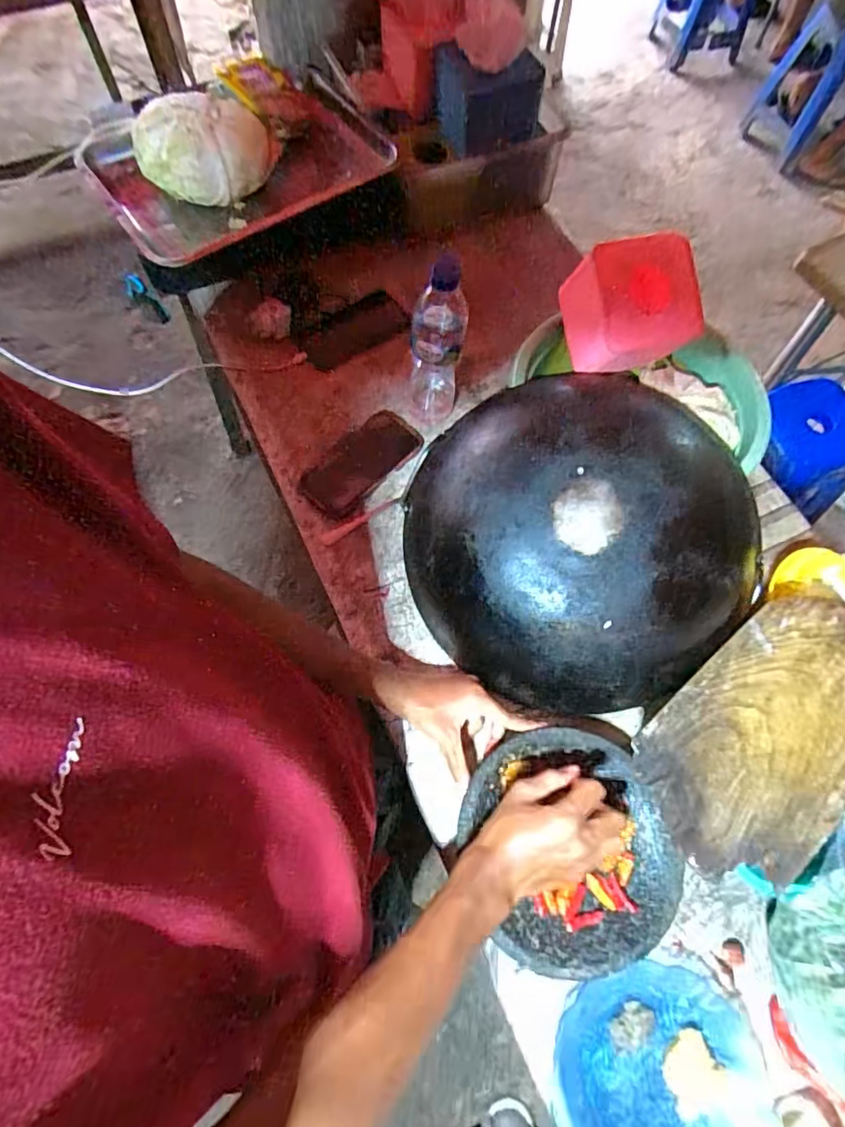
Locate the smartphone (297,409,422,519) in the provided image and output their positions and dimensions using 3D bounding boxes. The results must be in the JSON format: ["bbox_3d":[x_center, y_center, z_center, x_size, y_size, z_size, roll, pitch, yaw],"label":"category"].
[{"bbox_3d":[-0.079,-0.135,0.756,0.083,0.012,0.173,43,72,14],"label":"smartphone"}]

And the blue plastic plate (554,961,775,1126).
[{"bbox_3d":[0.213,0.461,0.507,0.182,0.023,0.170,1,68,-2],"label":"blue plastic plate"}]

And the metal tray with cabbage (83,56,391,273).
[{"bbox_3d":[-0.248,-0.570,0.772,0.390,0.098,0.265,-30,72,-13],"label":"metal tray with cabbage"}]

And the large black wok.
[{"bbox_3d":[0.163,-0.034,0.611,0.349,0.165,0.346,4,67,0],"label":"large black wok"}]

